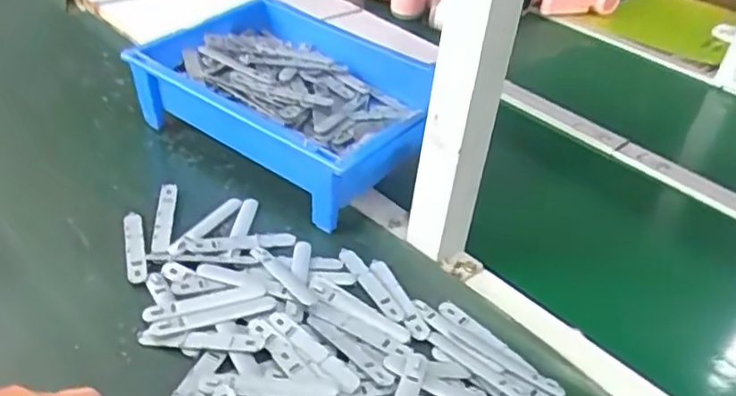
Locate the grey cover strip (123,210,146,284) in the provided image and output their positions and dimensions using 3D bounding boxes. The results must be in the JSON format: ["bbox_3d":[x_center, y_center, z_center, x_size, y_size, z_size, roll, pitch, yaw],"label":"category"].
[{"bbox_3d":[-0.205,0.043,0.565,0.016,0.006,0.089,-6,39,-19],"label":"grey cover strip"}]

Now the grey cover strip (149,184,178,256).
[{"bbox_3d":[-0.191,0.020,0.602,0.016,0.008,0.103,1,37,-11],"label":"grey cover strip"}]

